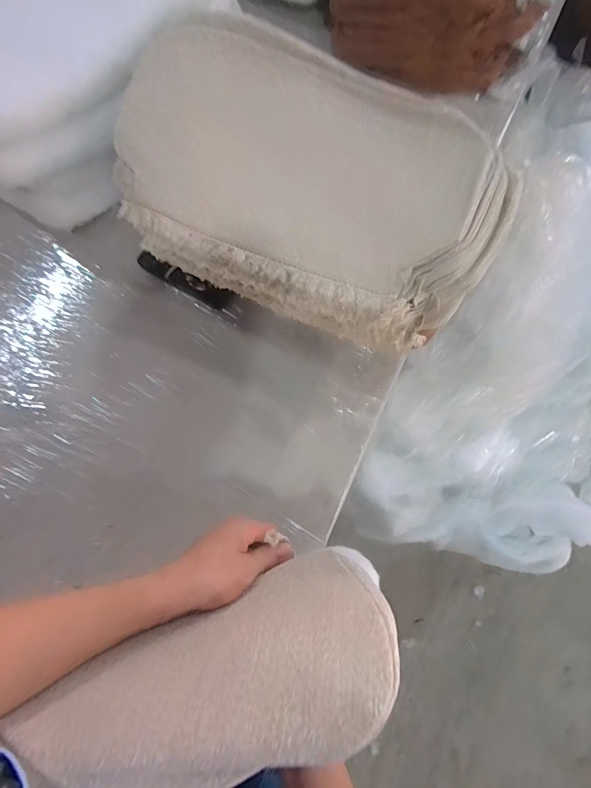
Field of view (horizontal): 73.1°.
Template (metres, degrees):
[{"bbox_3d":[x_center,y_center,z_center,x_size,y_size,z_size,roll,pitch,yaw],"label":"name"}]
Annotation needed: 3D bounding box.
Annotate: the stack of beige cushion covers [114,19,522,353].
[{"bbox_3d":[0.010,-0.276,0.523,0.505,0.114,0.320,24,77,8],"label":"stack of beige cushion covers"}]

